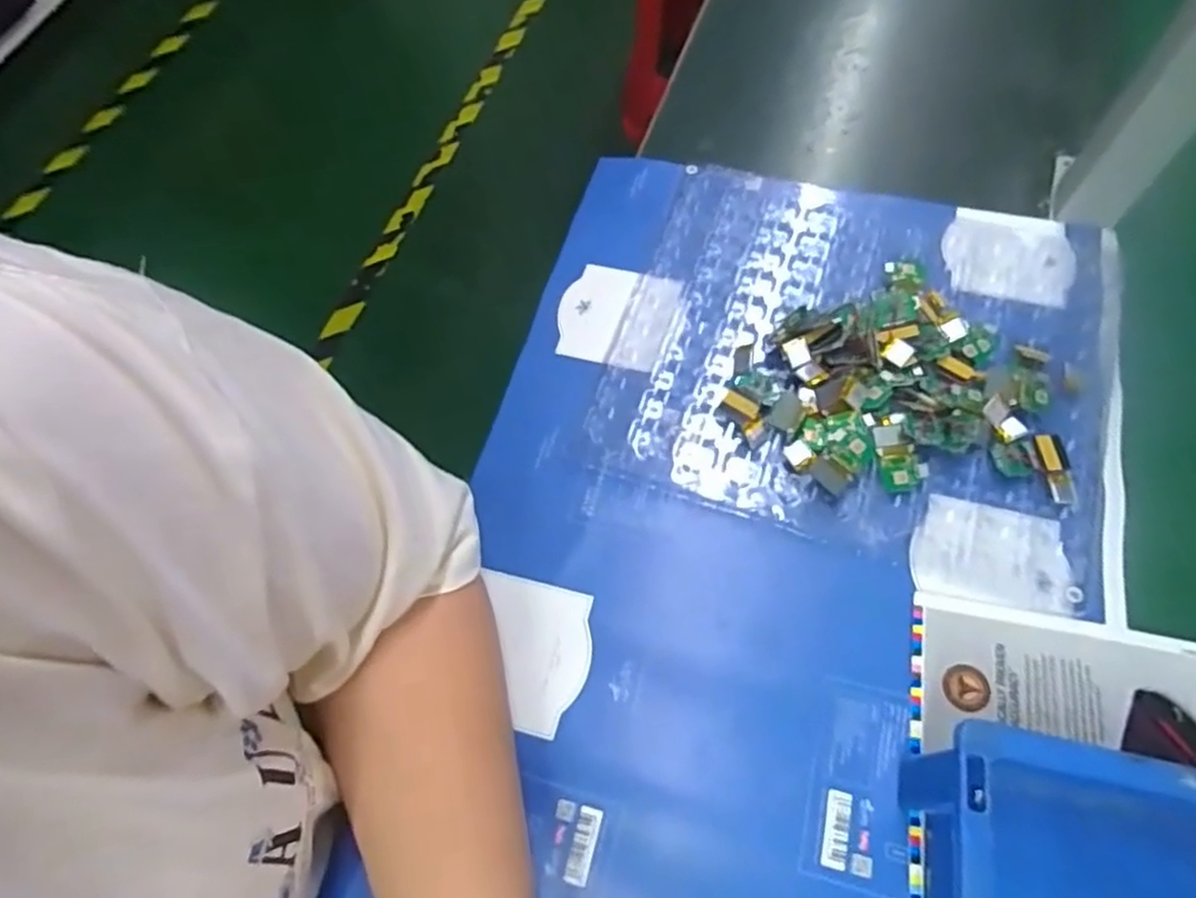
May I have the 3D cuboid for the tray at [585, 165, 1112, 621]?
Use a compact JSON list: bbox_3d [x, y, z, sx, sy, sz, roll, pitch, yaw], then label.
[{"bbox_3d":[0.162,-0.068,0.454,0.285,0.028,0.273,15,65,9],"label":"tray"}]

